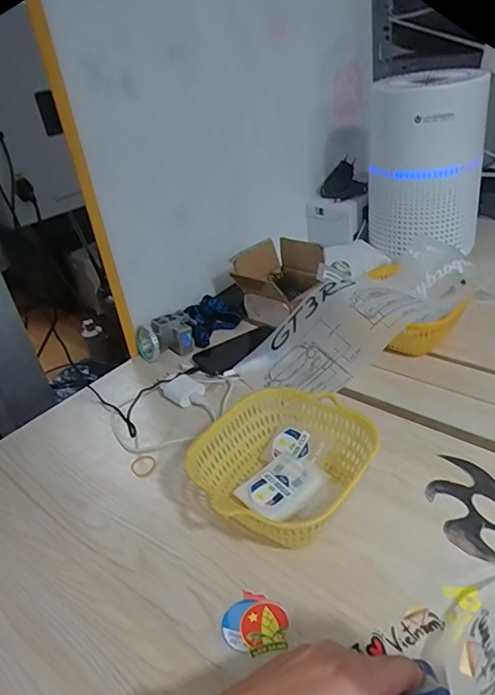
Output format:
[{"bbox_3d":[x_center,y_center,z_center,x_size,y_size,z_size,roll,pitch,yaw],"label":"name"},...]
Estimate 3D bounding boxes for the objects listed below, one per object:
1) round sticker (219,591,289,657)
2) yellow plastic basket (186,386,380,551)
[{"bbox_3d":[0.008,0.228,0.412,0.054,0.004,0.046,8,38,27],"label":"round sticker"},{"bbox_3d":[0.039,0.119,0.505,0.164,0.067,0.153,-31,39,-32],"label":"yellow plastic basket"}]

